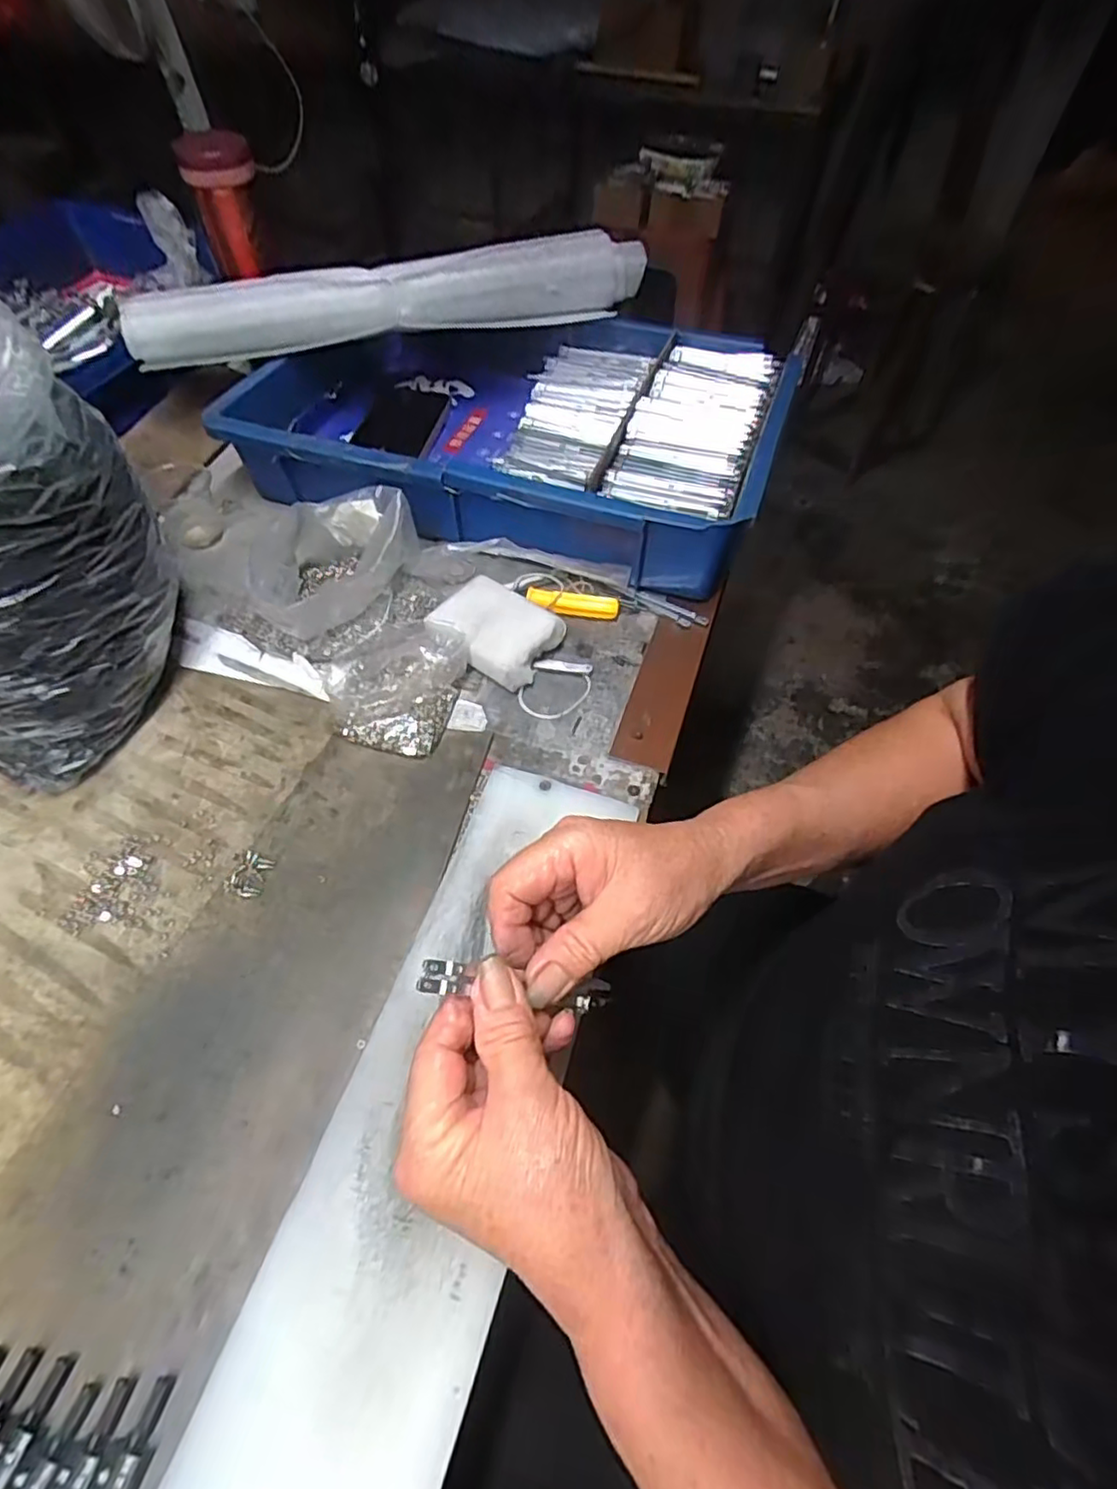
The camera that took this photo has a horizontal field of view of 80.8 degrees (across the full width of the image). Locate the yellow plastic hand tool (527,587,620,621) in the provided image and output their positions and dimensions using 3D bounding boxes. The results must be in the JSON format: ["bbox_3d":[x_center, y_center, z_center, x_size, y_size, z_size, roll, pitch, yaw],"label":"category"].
[{"bbox_3d":[0.011,-0.105,0.489,0.068,0.018,0.008,12,54,5],"label":"yellow plastic hand tool"}]

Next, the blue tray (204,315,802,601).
[{"bbox_3d":[-0.039,-0.279,0.564,0.422,0.073,0.271,15,54,8],"label":"blue tray"}]

